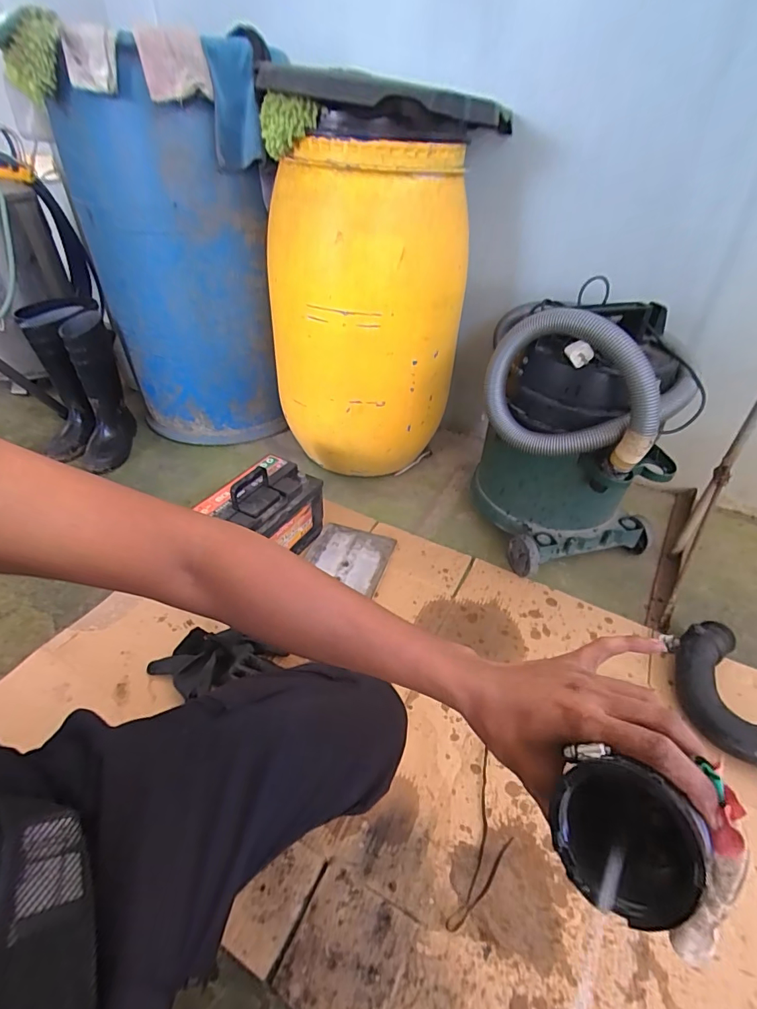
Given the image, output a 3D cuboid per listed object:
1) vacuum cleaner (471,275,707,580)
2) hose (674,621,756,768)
[{"bbox_3d":[0.448,-0.137,0.978,0.381,0.483,0.311,-11,42,-16],"label":"vacuum cleaner"},{"bbox_3d":[0.629,0.335,0.816,0.146,0.072,0.269,8,40,6],"label":"hose"}]

